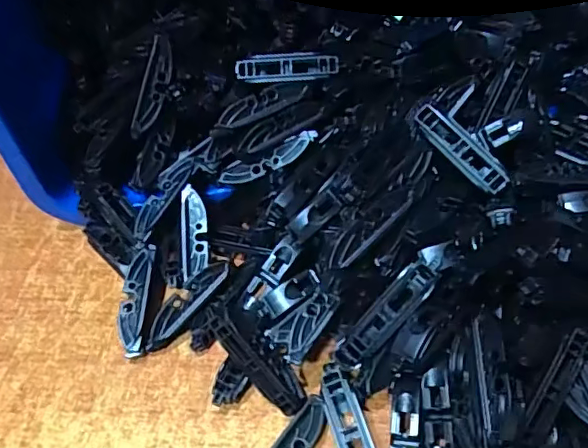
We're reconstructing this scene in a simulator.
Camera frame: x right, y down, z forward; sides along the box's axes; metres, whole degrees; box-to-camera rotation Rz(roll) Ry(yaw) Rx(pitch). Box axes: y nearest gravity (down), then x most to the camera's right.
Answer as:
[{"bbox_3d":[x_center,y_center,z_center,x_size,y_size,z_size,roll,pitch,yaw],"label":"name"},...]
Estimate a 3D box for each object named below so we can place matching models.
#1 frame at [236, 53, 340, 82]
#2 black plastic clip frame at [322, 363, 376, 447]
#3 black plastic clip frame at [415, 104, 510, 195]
[{"bbox_3d":[-0.005,-0.115,0.409,0.074,0.018,0.006,-2,13,0],"label":"frame"},{"bbox_3d":[0.033,0.122,0.323,0.020,0.021,0.079,-16,51,-7],"label":"black plastic clip frame"},{"bbox_3d":[0.106,-0.048,0.358,0.016,0.011,0.073,-32,68,-19],"label":"black plastic clip frame"}]

